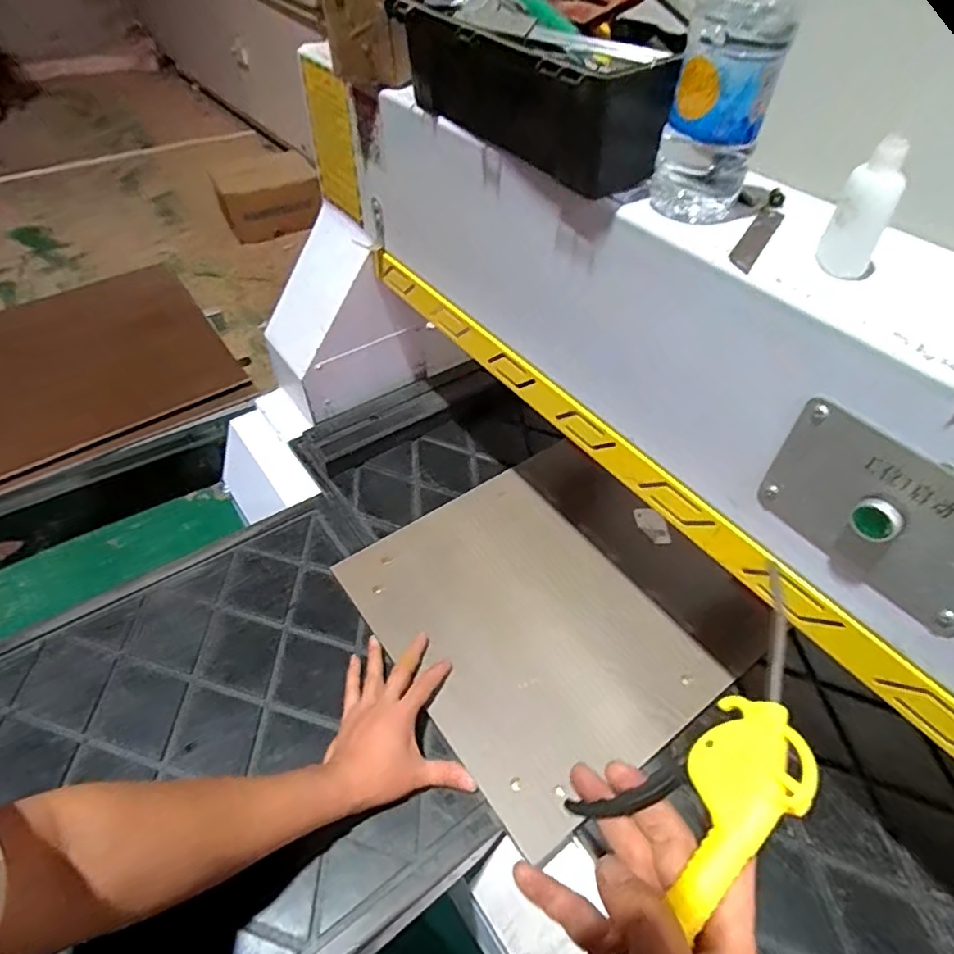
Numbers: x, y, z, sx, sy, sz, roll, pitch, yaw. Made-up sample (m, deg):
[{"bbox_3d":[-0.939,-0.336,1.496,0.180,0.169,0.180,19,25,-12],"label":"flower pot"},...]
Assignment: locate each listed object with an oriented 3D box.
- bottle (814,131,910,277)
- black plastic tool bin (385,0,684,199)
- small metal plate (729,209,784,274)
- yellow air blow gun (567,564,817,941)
[{"bbox_3d":[0.239,-0.165,0.361,0.023,0.073,0.028,-1,48,-2],"label":"bottle"},{"bbox_3d":[0.032,-0.341,0.508,0.090,0.089,0.319,-25,53,-21],"label":"black plastic tool bin"},{"bbox_3d":[0.200,-0.171,0.417,0.017,0.004,0.097,26,53,21],"label":"small metal plate"},{"bbox_3d":[0.105,0.169,0.297,0.079,0.051,0.230,28,67,21],"label":"yellow air blow gun"}]

